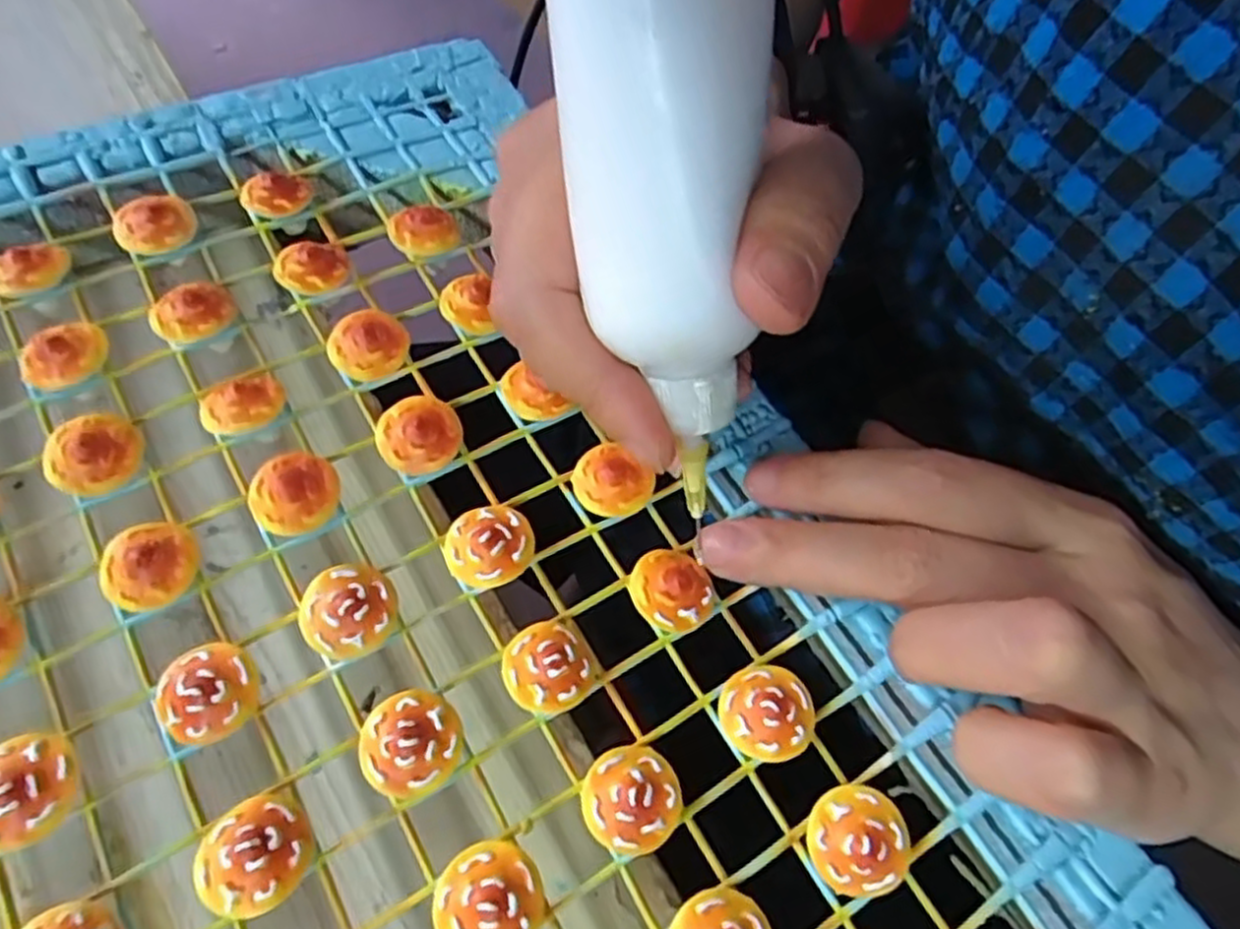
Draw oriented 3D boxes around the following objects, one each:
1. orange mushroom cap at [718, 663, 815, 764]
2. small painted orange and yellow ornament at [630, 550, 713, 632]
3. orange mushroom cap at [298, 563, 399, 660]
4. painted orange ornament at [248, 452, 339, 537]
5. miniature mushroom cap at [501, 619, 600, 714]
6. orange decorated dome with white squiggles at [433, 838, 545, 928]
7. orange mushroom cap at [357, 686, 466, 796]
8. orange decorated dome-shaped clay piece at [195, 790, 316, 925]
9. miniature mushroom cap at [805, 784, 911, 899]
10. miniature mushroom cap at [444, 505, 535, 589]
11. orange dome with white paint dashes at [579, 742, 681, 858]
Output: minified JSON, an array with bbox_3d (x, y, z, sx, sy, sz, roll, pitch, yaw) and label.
[{"bbox_3d":[0.031,0.053,0.162,0.019,0.009,0.020,2,61,-4],"label":"orange mushroom cap"},{"bbox_3d":[0.012,0.029,0.173,0.018,0.007,0.019,-17,65,-14],"label":"small painted orange and yellow ornament"},{"bbox_3d":[-0.059,0.032,0.164,0.019,0.008,0.019,2,61,-4],"label":"orange mushroom cap"},{"bbox_3d":[-0.075,0.007,0.175,0.019,0.008,0.018,2,61,-4],"label":"painted orange ornament"},{"bbox_3d":[-0.015,0.043,0.162,0.019,0.008,0.019,2,61,-4],"label":"miniature mushroom cap"},{"bbox_3d":[-0.024,0.082,0.141,0.019,0.010,0.019,-18,65,-15],"label":"orange decorated dome with white squiggles"},{"bbox_3d":[-0.042,0.055,0.151,0.020,0.006,0.019,2,61,-4],"label":"orange mushroom cap"},{"bbox_3d":[-0.068,0.073,0.141,0.019,0.009,0.020,2,61,-4],"label":"orange decorated dome-shaped clay piece"},{"bbox_3d":[0.048,0.075,0.152,0.019,0.009,0.019,2,61,-4],"label":"miniature mushroom cap"},{"bbox_3d":[-0.030,0.019,0.174,0.020,0.009,0.019,2,61,-4],"label":"miniature mushroom cap"},{"bbox_3d":[0.002,0.067,0.151,0.019,0.009,0.019,2,61,-4],"label":"orange dome with white paint dashes"}]

